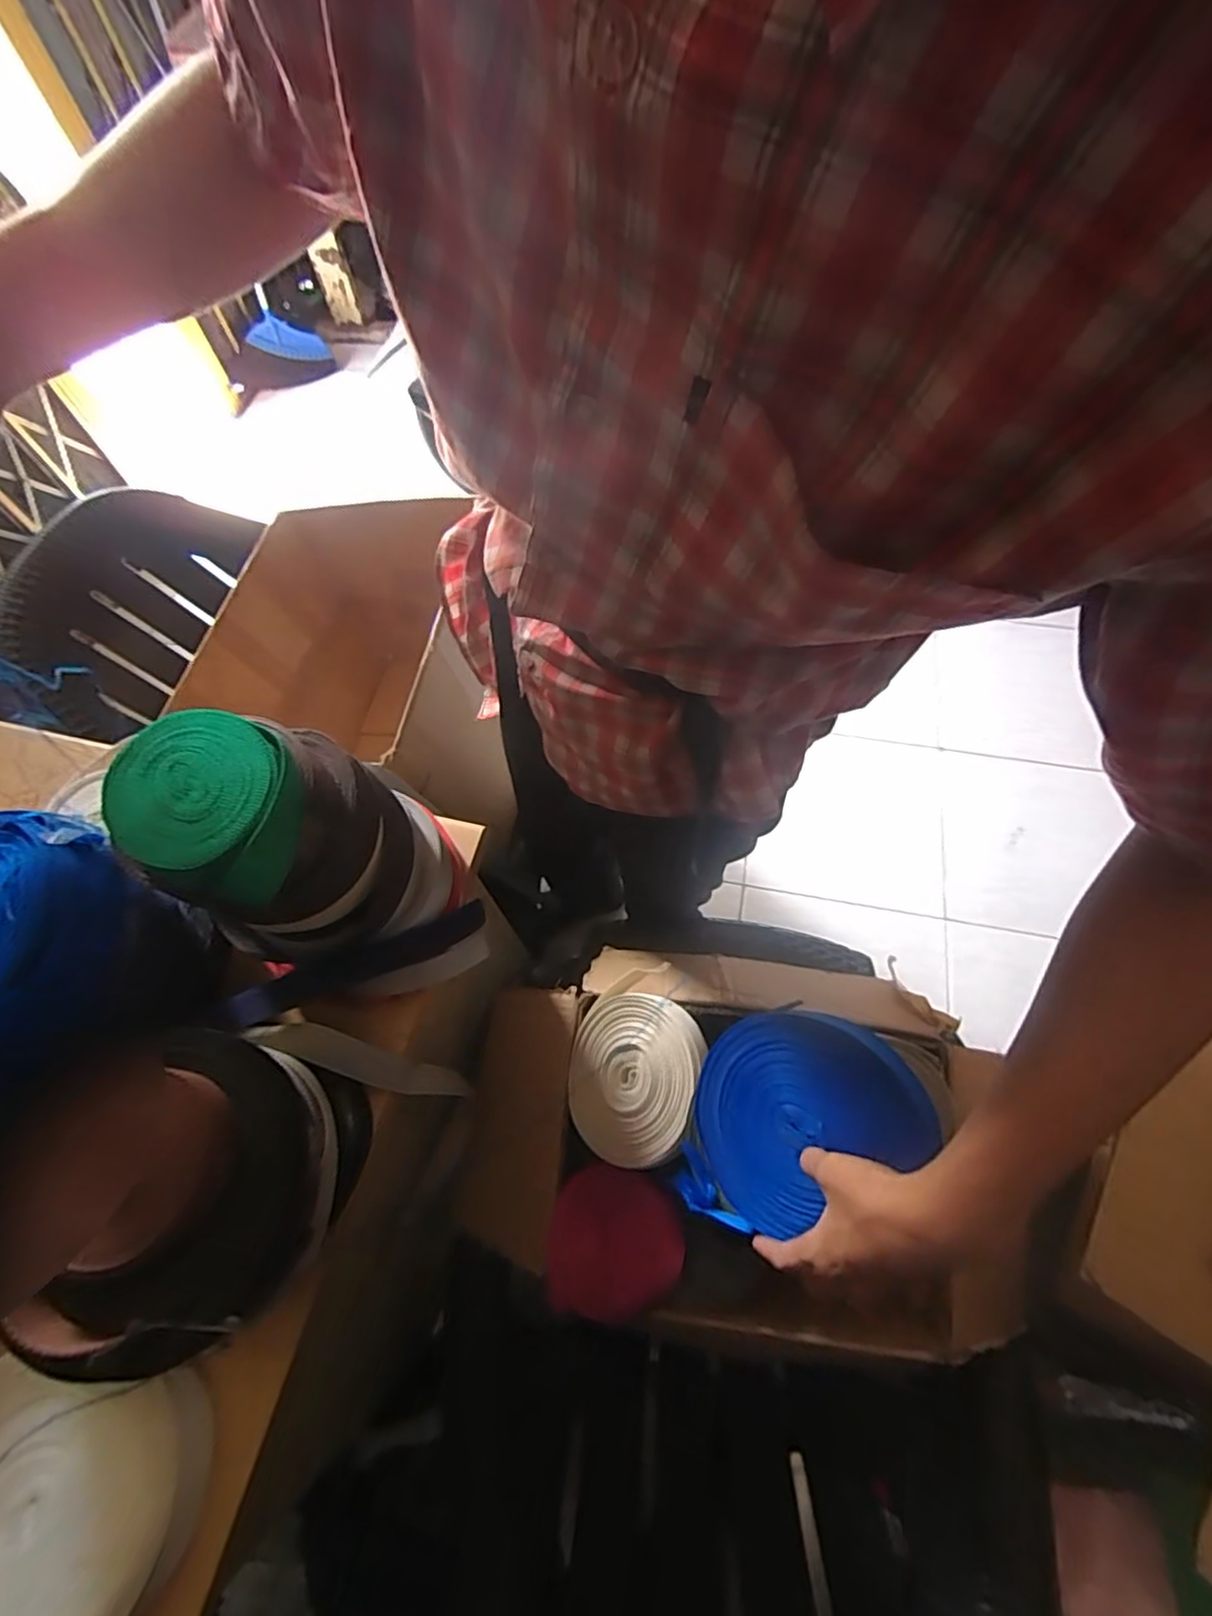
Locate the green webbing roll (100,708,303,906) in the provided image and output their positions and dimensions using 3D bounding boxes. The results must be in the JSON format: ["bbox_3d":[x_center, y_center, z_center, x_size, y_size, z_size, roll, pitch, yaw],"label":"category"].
[{"bbox_3d":[-0.215,-0.002,0.352,0.112,0.030,0.092,22,67,13],"label":"green webbing roll"}]

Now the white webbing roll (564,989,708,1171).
[{"bbox_3d":[0.026,0.254,0.616,0.140,0.022,0.149,3,74,37],"label":"white webbing roll"}]

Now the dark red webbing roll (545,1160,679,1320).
[{"bbox_3d":[0.007,0.392,0.585,0.117,0.031,0.113,-1,64,3],"label":"dark red webbing roll"}]

